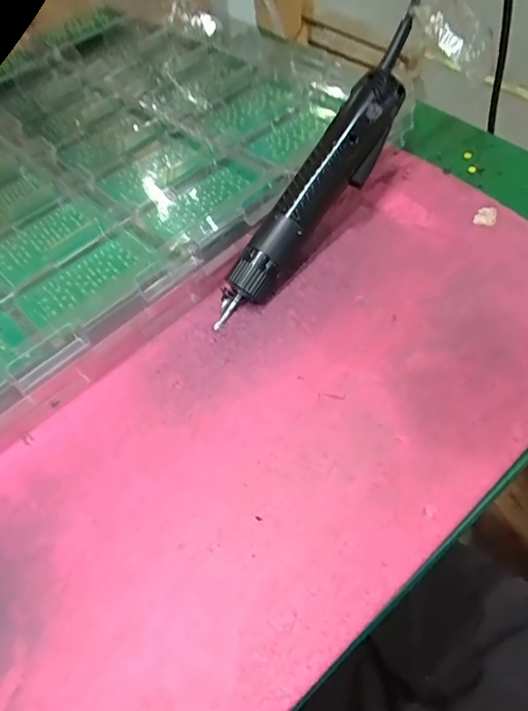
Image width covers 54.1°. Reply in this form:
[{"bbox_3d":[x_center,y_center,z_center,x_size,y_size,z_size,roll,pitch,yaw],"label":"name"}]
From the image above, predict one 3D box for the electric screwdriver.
[{"bbox_3d":[0.042,-0.128,0.392,0.034,0.035,0.244,35,88,22],"label":"electric screwdriver"}]

